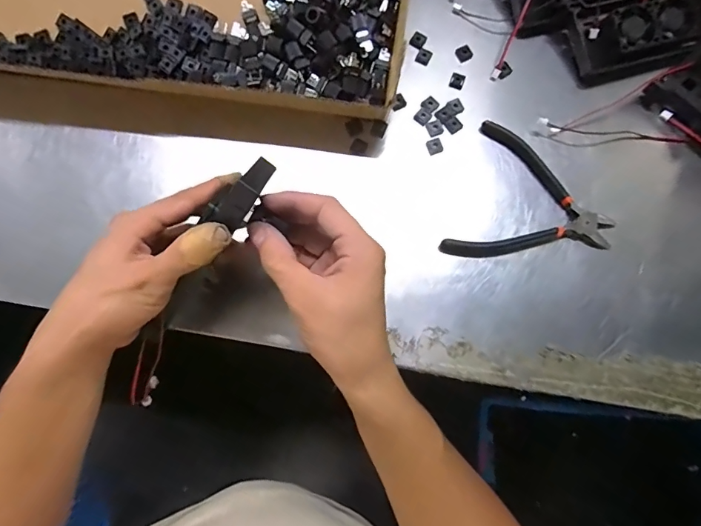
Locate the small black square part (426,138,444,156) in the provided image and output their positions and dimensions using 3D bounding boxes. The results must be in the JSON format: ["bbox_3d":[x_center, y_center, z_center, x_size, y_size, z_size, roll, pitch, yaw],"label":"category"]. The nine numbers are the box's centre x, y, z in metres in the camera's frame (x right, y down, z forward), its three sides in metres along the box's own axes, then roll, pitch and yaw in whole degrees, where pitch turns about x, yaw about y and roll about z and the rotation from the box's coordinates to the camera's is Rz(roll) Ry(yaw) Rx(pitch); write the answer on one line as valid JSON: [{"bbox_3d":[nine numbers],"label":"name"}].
[{"bbox_3d":[0.077,-0.107,0.400,0.013,0.004,0.013,-19,80,-3],"label":"small black square part"}]

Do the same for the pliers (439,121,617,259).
[{"bbox_3d":[0.165,-0.049,0.390,0.133,0.014,0.126,19,80,4],"label":"pliers"}]

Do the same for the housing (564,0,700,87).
[{"bbox_3d":[0.273,-0.219,0.412,0.128,0.027,0.068,-15,79,-3],"label":"housing"}]

